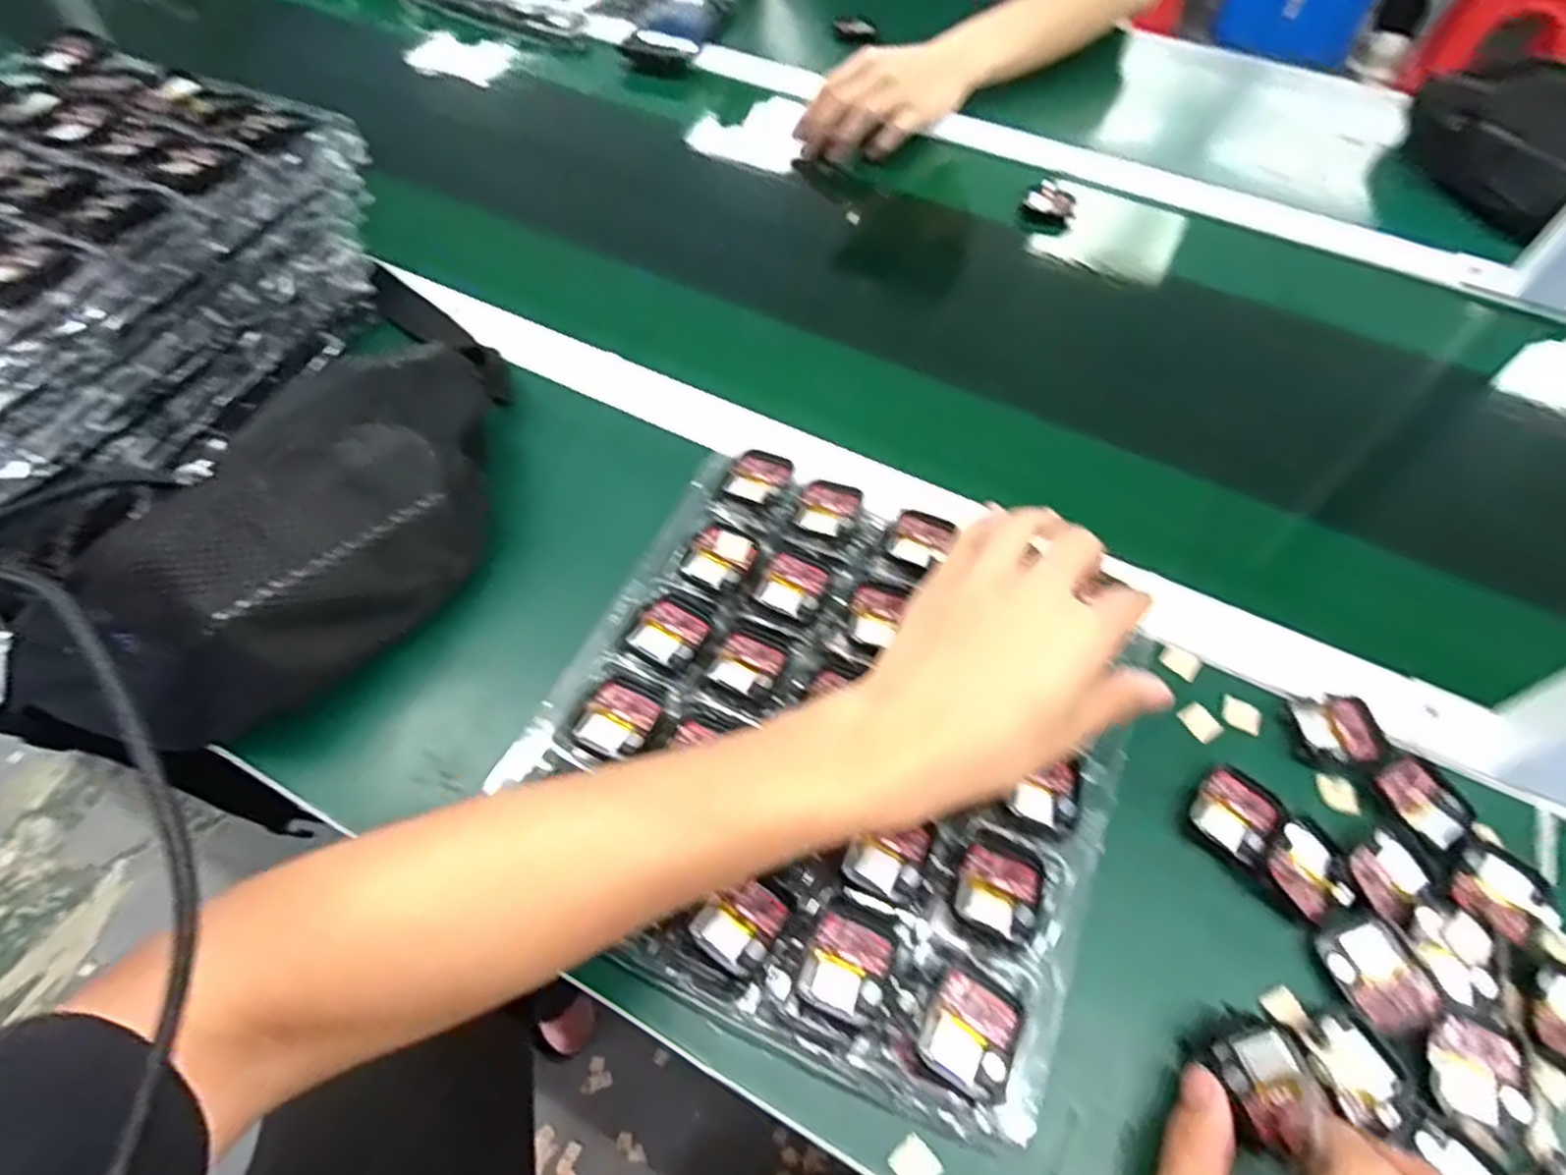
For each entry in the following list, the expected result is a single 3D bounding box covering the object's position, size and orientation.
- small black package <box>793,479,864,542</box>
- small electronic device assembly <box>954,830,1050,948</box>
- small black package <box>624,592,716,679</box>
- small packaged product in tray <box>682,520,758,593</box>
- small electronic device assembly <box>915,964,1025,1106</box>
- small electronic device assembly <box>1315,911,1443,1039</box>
[{"bbox_3d":[0.027,-0.046,0.461,0.034,0.004,0.037,18,58,10],"label":"small black package"},{"bbox_3d":[0.096,0.132,0.348,0.036,0.009,0.043,21,59,12],"label":"small electronic device assembly"},{"bbox_3d":[-0.059,0.024,0.417,0.039,0.005,0.042,26,60,14],"label":"small black package"},{"bbox_3d":[-0.035,-0.016,0.441,0.032,0.010,0.040,23,59,13],"label":"small packaged product in tray"},{"bbox_3d":[0.076,0.178,0.315,0.036,0.007,0.040,26,60,15],"label":"small electronic device assembly"},{"bbox_3d":[0.260,0.168,0.343,0.033,0.011,0.044,-14,59,-11],"label":"small electronic device assembly"}]

